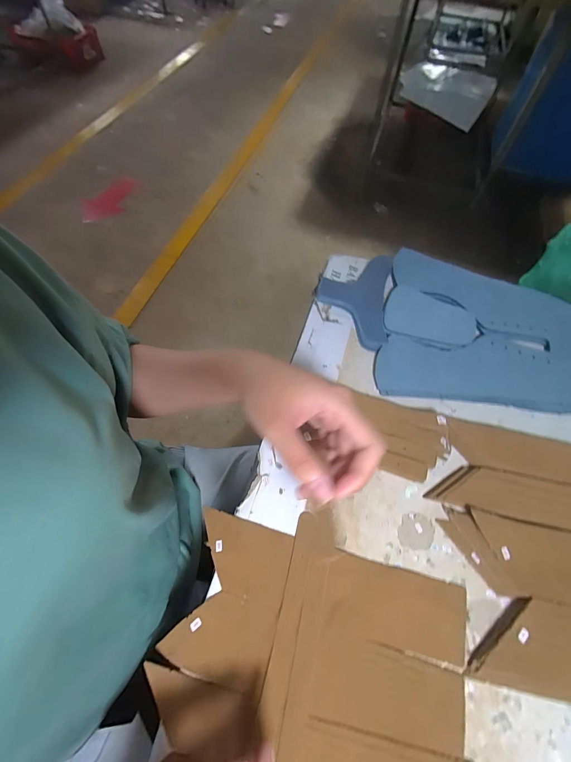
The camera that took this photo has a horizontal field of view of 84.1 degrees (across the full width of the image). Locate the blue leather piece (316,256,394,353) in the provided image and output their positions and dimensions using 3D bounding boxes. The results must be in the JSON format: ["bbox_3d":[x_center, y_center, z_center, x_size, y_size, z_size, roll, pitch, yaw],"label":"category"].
[{"bbox_3d":[0.088,-0.112,0.411,0.089,0.010,0.151,12,63,3],"label":"blue leather piece"}]

